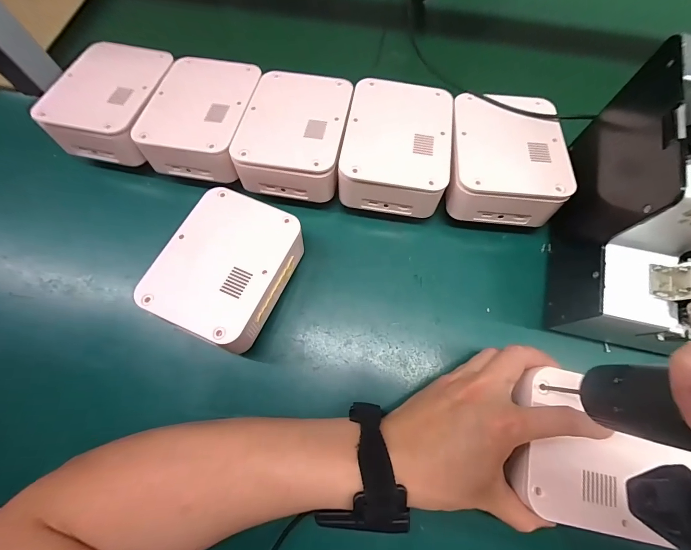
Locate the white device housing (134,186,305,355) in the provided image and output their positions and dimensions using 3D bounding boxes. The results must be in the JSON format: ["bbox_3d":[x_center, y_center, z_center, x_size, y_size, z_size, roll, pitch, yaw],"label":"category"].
[{"bbox_3d":[-0.104,-0.004,0.312,0.104,0.058,0.129,21,71,9],"label":"white device housing"}]

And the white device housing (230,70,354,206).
[{"bbox_3d":[-0.048,-0.143,0.339,0.098,0.043,0.126,8,70,4],"label":"white device housing"}]

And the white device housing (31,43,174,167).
[{"bbox_3d":[-0.245,-0.186,0.357,0.102,0.040,0.129,6,70,4],"label":"white device housing"}]

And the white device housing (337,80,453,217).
[{"bbox_3d":[0.050,-0.126,0.333,0.097,0.045,0.129,8,70,5],"label":"white device housing"}]

